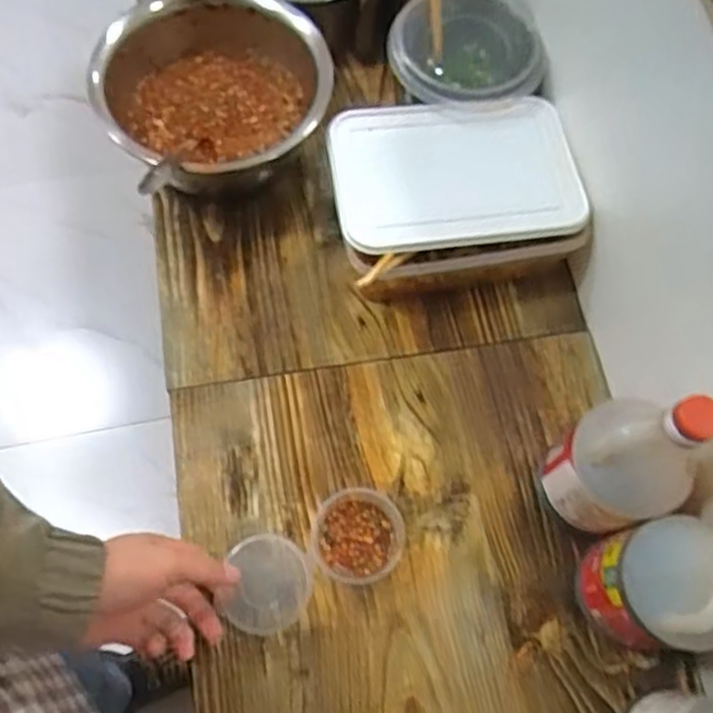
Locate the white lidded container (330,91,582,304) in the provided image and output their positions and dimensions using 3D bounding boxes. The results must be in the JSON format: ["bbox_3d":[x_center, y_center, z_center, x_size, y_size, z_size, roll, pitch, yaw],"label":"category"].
[{"bbox_3d":[0.089,-0.151,0.693,0.219,0.094,0.180,-8,67,-3],"label":"white lidded container"}]

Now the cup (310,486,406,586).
[{"bbox_3d":[0.002,0.150,0.596,0.073,0.038,0.076,0,67,0],"label":"cup"}]

